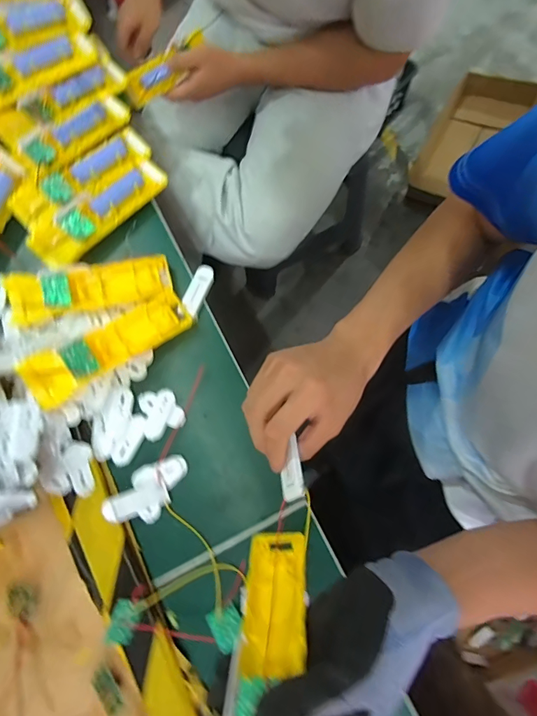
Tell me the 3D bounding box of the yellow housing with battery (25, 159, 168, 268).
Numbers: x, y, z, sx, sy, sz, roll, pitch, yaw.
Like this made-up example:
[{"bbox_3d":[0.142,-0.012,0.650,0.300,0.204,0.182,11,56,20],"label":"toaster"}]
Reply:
[{"bbox_3d":[-0.184,-0.162,0.435,0.160,0.023,0.054,-44,80,-8],"label":"yellow housing with battery"}]

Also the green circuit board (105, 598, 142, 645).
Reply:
[{"bbox_3d":[-0.122,0.225,0.340,0.024,0.006,0.036,22,85,-19],"label":"green circuit board"}]

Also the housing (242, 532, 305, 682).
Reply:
[{"bbox_3d":[0.002,0.188,0.259,0.050,0.166,0.029,5,122,2],"label":"housing"}]

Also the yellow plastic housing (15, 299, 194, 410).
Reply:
[{"bbox_3d":[-0.154,-0.013,0.393,0.162,0.024,0.042,-31,78,-20],"label":"yellow plastic housing"}]

